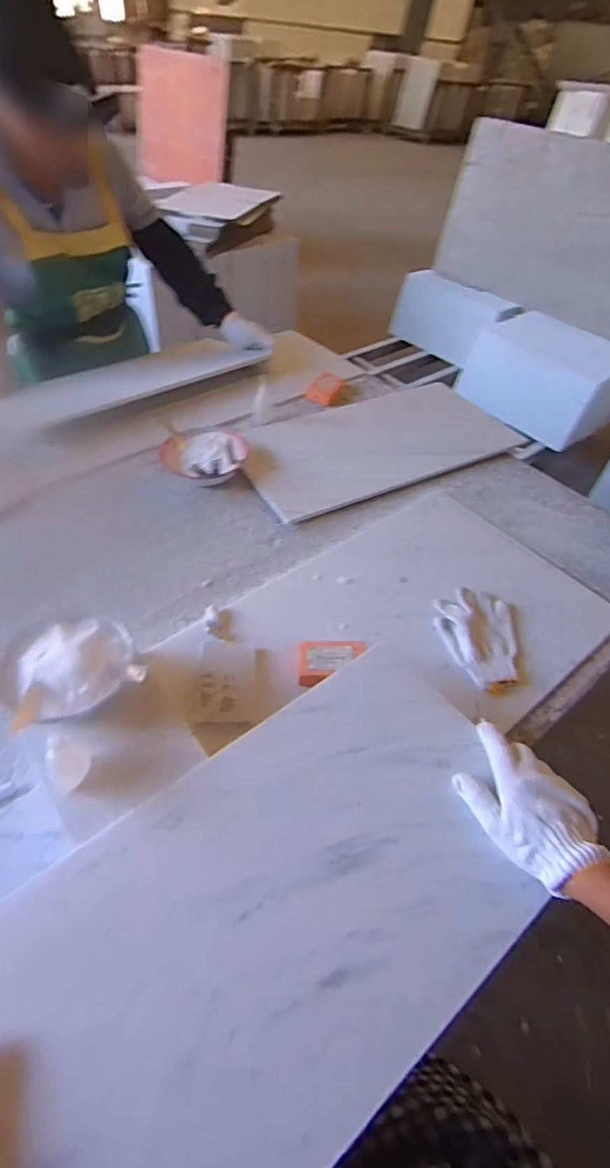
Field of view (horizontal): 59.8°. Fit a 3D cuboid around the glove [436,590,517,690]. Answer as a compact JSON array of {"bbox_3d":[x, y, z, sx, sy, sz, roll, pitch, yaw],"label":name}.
[{"bbox_3d":[0.259,0.077,0.798,0.120,0.020,0.177,7,49,3],"label":"glove"}]

